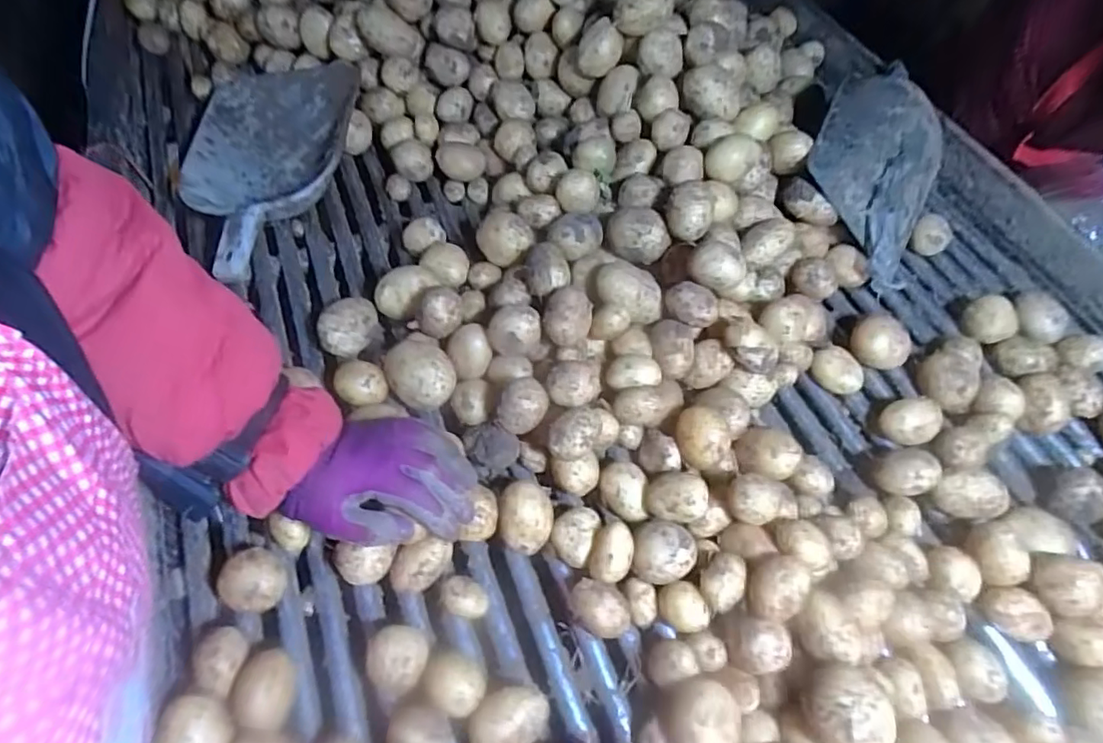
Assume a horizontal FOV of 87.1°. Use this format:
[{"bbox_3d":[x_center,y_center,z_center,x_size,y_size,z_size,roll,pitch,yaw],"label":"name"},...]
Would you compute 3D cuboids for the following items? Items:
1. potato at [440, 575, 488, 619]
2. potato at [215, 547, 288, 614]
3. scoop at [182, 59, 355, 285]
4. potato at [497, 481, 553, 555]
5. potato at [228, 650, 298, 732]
[{"bbox_3d":[-0.069,0.181,0.463,0.037,0.028,0.027,20,58,13],"label":"potato"},{"bbox_3d":[-0.232,0.168,0.460,0.048,0.041,0.043,7,56,5],"label":"potato"},{"bbox_3d":[-0.344,-0.253,0.695,0.188,0.072,0.347,-2,55,-2],"label":"scoop"},{"bbox_3d":[-0.022,0.125,0.484,0.044,0.048,0.052,0,55,-1],"label":"potato"},{"bbox_3d":[-0.207,0.233,0.423,0.035,0.043,0.048,-2,55,-2],"label":"potato"}]

